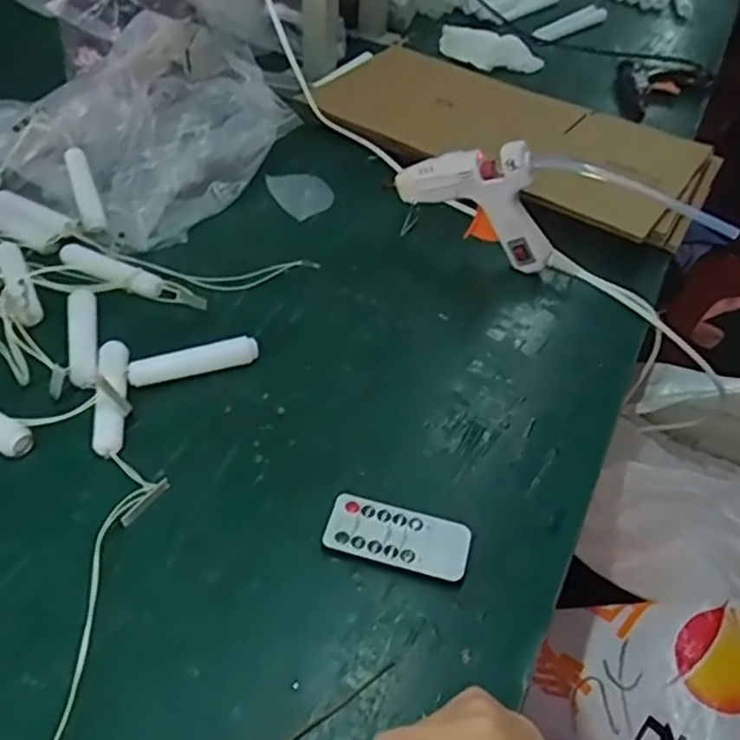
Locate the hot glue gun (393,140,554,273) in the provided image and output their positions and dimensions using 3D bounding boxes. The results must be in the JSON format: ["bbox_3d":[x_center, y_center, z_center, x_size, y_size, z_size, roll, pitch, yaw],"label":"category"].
[{"bbox_3d":[0.088,-0.141,0.578,0.140,0.109,0.024,20,47,14],"label":"hot glue gun"}]

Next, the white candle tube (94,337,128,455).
[{"bbox_3d":[-0.173,0.017,0.464,0.019,0.015,0.091,-5,47,-11],"label":"white candle tube"}]

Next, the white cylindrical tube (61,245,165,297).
[{"bbox_3d":[-0.208,-0.079,0.552,0.097,0.016,0.021,21,48,14],"label":"white cylindrical tube"}]

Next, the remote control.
[{"bbox_3d":[0.016,0.100,0.411,0.084,0.007,0.038,14,46,8],"label":"remote control"}]

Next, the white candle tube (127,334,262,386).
[{"bbox_3d":[-0.122,-0.005,0.484,0.088,0.021,0.016,-16,50,-20],"label":"white candle tube"}]

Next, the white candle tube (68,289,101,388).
[{"bbox_3d":[-0.206,-0.023,0.496,0.020,0.014,0.090,-10,48,-14],"label":"white candle tube"}]

